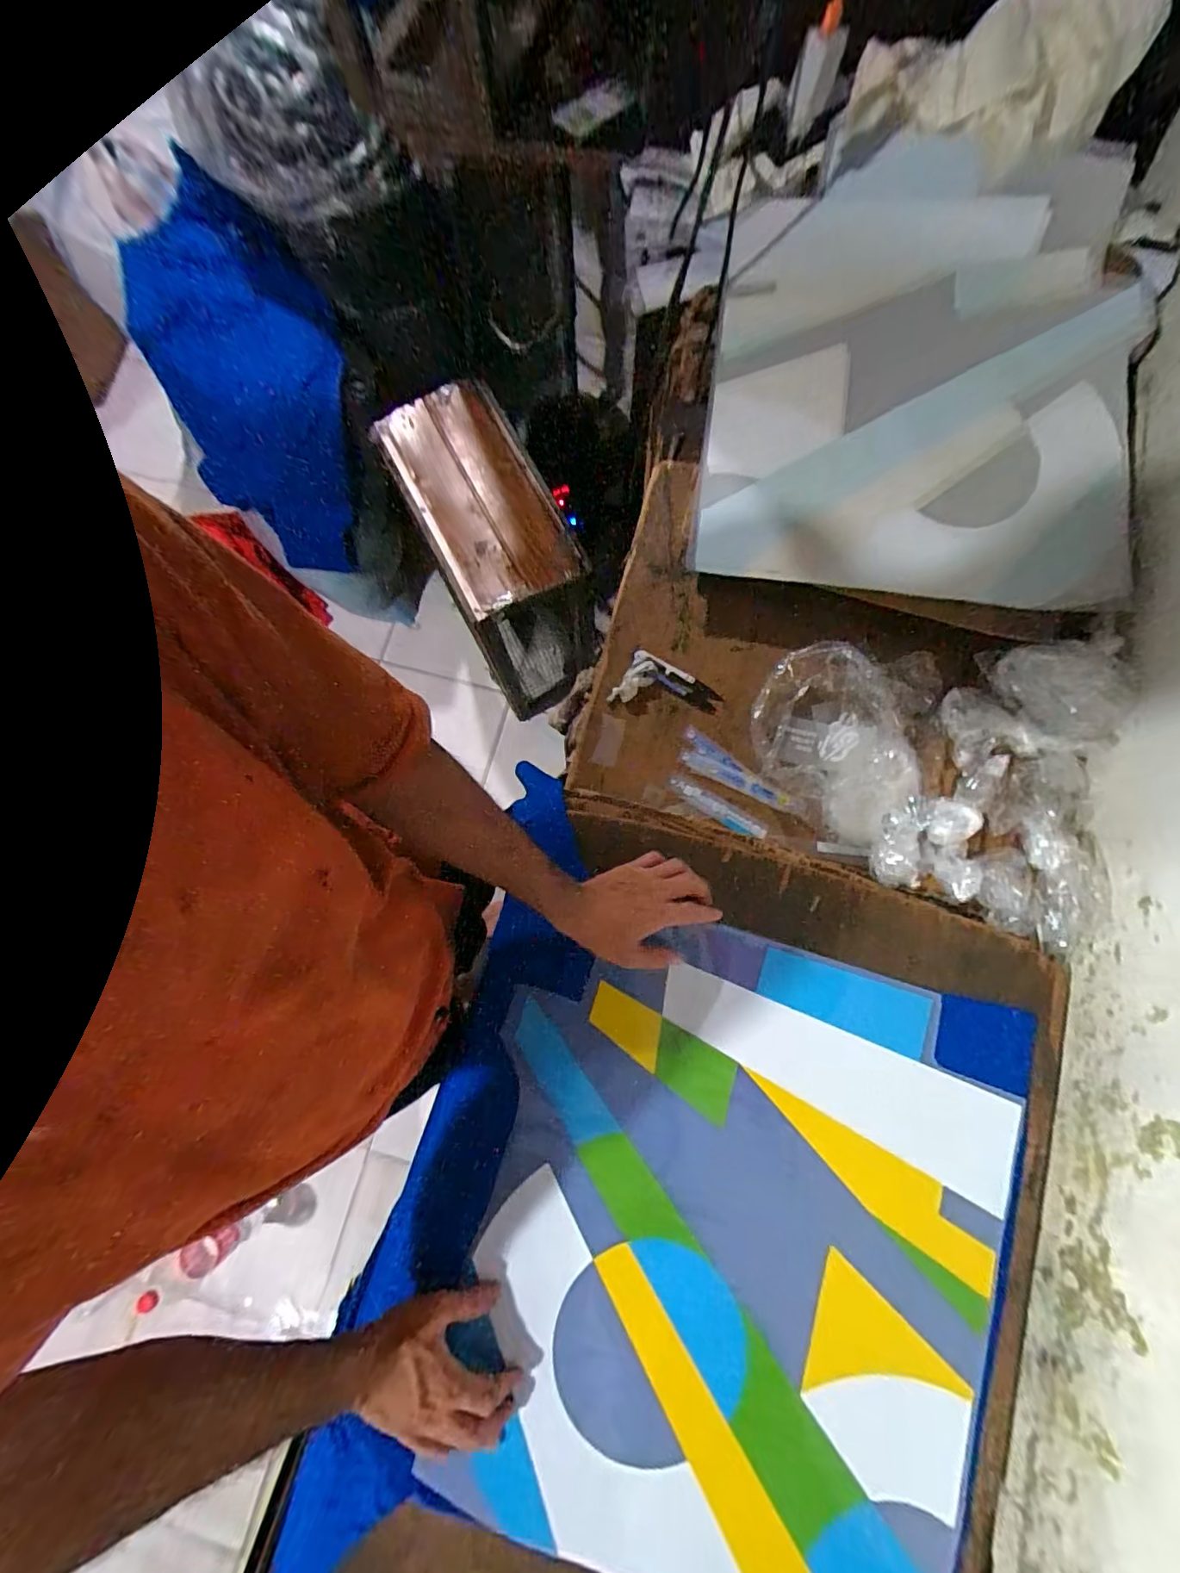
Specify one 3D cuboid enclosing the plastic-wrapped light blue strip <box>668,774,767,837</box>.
[{"bbox_3d":[0.153,0.027,0.634,0.127,0.004,0.024,33,80,7],"label":"plastic-wrapped light blue strip"}]

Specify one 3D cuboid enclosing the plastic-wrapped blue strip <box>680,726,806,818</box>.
[{"bbox_3d":[0.183,-0.010,0.637,0.166,0.007,0.044,33,80,7],"label":"plastic-wrapped blue strip"}]

